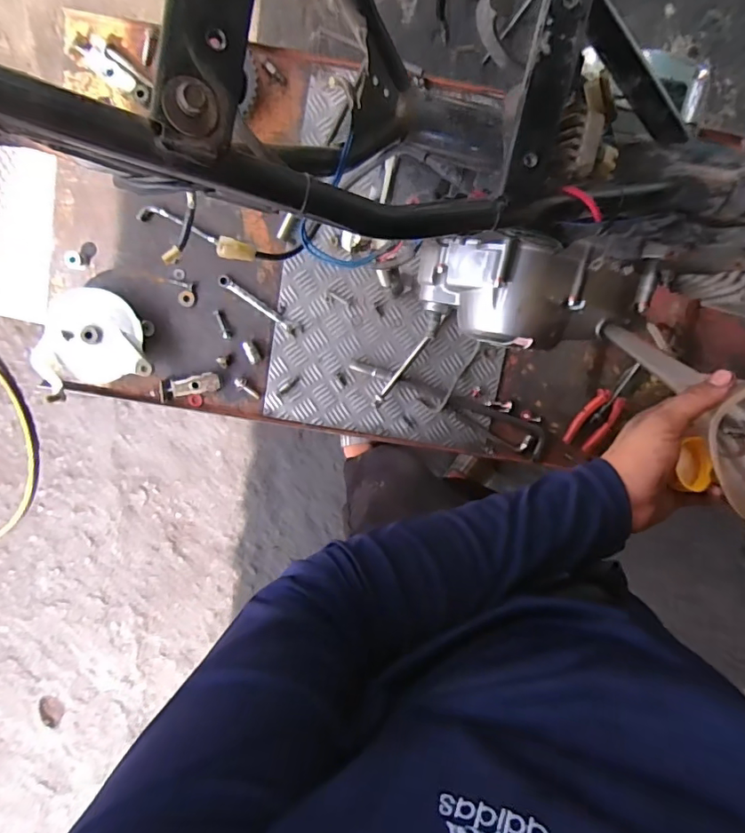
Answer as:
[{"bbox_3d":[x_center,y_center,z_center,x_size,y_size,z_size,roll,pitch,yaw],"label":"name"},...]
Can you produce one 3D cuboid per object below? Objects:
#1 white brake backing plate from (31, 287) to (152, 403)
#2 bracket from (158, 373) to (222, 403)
[{"bbox_3d":[-0.469,-0.127,0.822,0.166,0.063,0.160,0,99,1],"label":"white brake backing plate"},{"bbox_3d":[-0.319,-0.053,0.872,0.106,0.022,0.034,-12,98,2],"label":"bracket"}]

